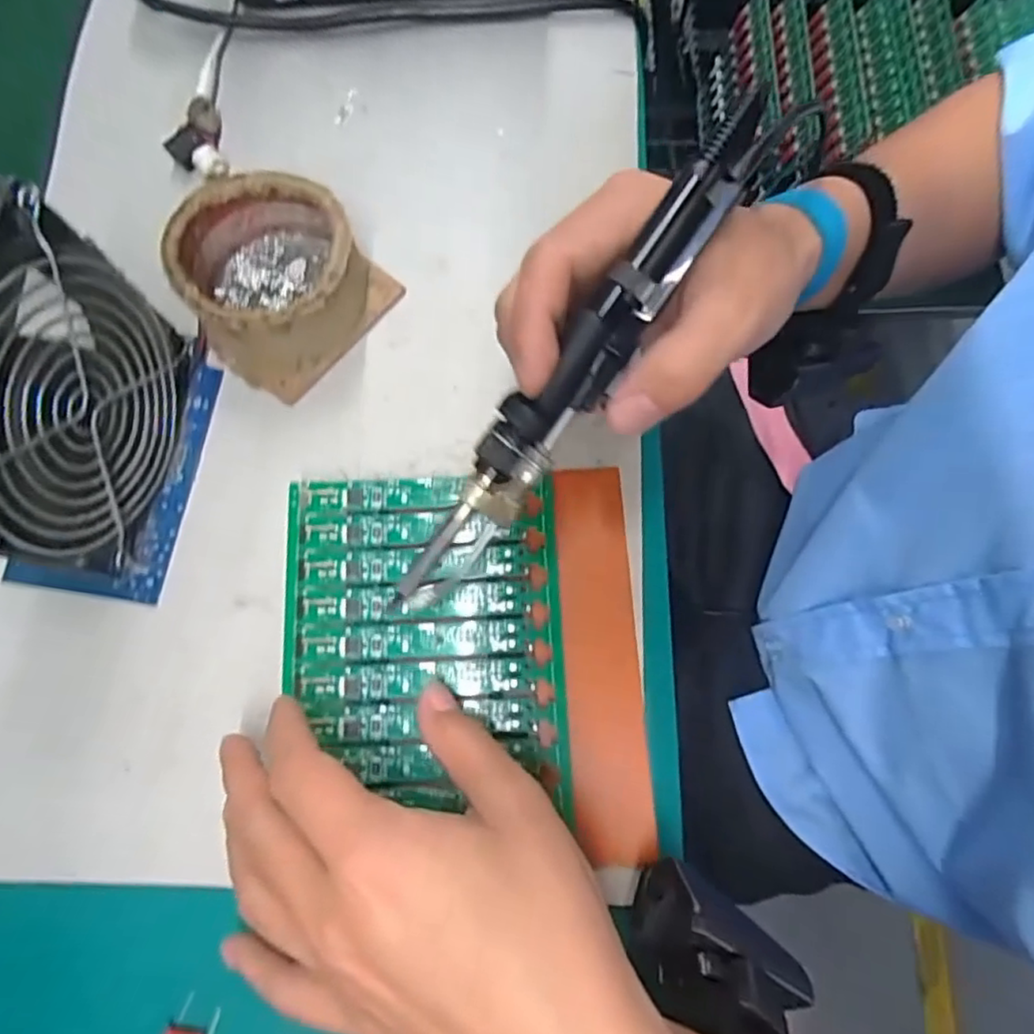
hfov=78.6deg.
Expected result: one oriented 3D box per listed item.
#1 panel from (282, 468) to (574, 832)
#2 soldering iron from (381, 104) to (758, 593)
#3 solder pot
[{"bbox_3d":[-0.041,0.049,0.280,0.120,0.004,0.137,-2,76,-2],"label":"panel"},{"bbox_3d":[0.020,-0.049,0.214,0.026,0.016,0.198,37,98,7],"label":"soldering iron"},{"bbox_3d":[-0.118,-0.116,0.307,0.087,0.045,0.087,0,77,-1],"label":"solder pot"}]

